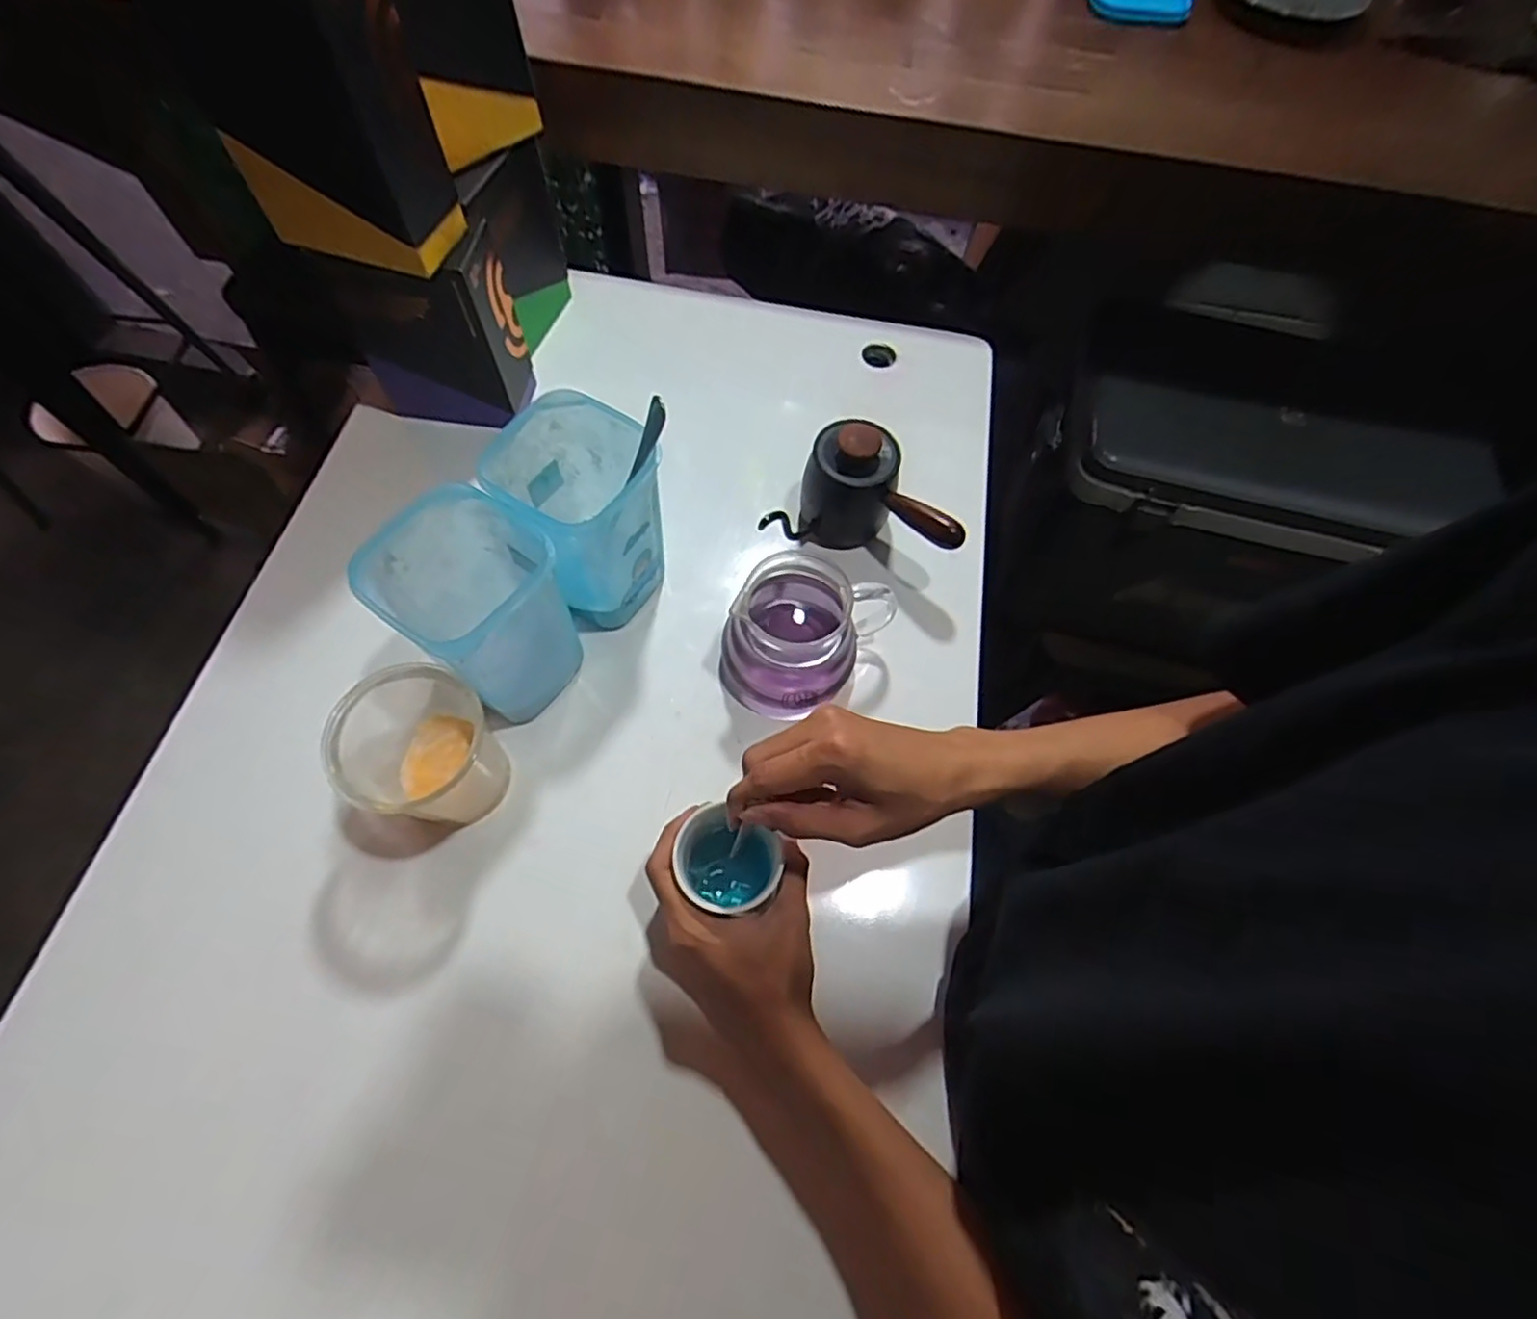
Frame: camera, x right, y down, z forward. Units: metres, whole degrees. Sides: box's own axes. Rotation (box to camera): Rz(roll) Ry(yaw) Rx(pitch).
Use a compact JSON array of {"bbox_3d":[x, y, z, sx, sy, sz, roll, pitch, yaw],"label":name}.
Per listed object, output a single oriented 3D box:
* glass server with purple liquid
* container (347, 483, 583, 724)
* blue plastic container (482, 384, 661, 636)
[{"bbox_3d":[0.028,-0.022,0.510,0.105,0.085,0.114,1,65,-2],"label":"glass server with purple liquid"},{"bbox_3d":[-0.195,-0.031,0.468,0.104,0.137,0.100,33,68,12],"label":"container"},{"bbox_3d":[-0.133,-0.105,0.505,0.094,0.147,0.104,-36,72,-17],"label":"blue plastic container"}]

